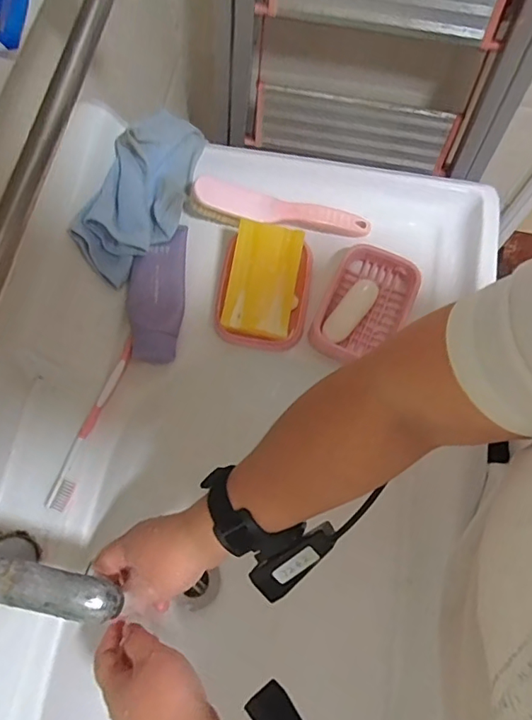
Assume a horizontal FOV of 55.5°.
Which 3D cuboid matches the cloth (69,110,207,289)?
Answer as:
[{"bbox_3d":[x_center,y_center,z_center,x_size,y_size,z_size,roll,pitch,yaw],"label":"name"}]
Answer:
[{"bbox_3d":[-0.128,-0.184,0.536,0.089,0.026,0.215,27,75,-24],"label":"cloth"}]

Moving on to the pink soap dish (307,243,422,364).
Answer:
[{"bbox_3d":[0.106,-0.060,0.532,0.088,0.033,0.132,24,73,8],"label":"pink soap dish"}]

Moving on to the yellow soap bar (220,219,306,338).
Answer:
[{"bbox_3d":[-0.002,-0.081,0.502,0.070,0.022,0.110,11,91,-22],"label":"yellow soap bar"}]

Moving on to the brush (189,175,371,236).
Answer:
[{"bbox_3d":[0.018,-0.160,0.541,0.187,0.053,0.034,7,71,2],"label":"brush"}]

